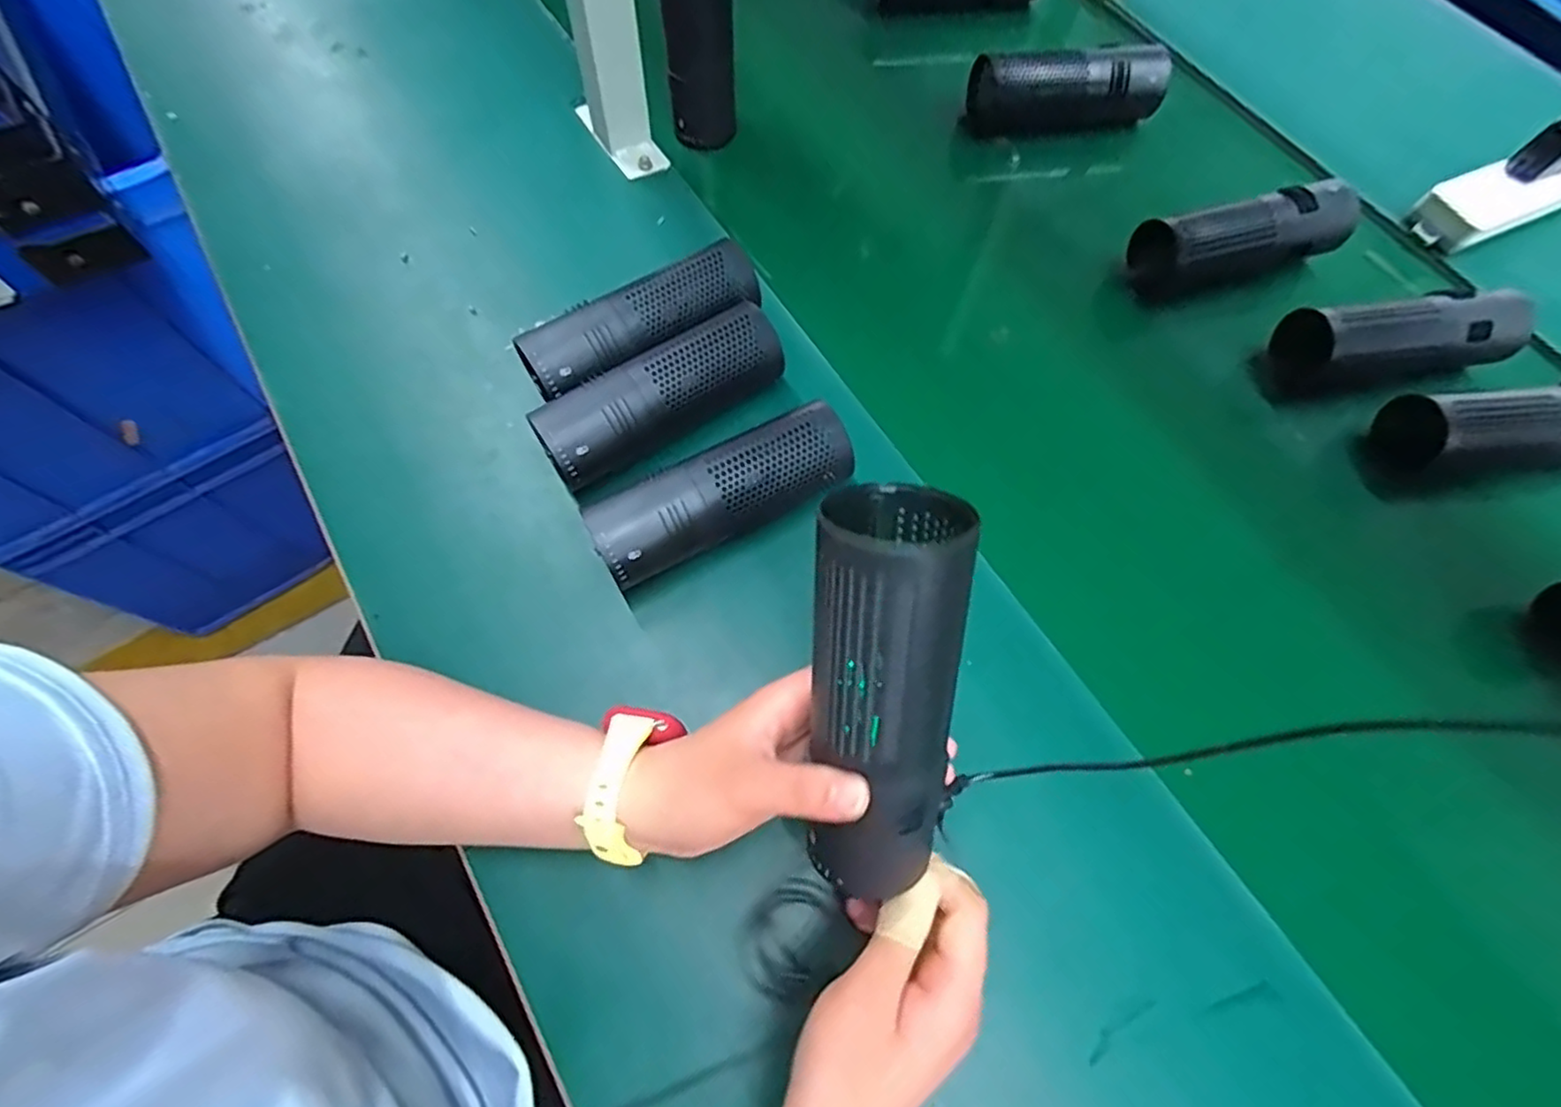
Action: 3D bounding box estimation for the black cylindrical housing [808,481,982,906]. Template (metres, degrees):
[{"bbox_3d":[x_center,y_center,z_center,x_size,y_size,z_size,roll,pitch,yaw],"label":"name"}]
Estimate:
[{"bbox_3d":[0.038,0.060,0.255,0.051,0.164,0.055,-1,22,0],"label":"black cylindrical housing"}]

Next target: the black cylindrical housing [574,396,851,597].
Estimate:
[{"bbox_3d":[-0.032,-0.034,0.405,0.160,0.056,0.044,-27,70,-12],"label":"black cylindrical housing"}]

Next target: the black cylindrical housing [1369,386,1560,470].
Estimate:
[{"bbox_3d":[0.520,-0.086,0.482,0.169,0.061,0.054,-3,67,-3],"label":"black cylindrical housing"}]

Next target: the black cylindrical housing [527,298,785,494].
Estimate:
[{"bbox_3d":[-0.074,-0.099,0.432,0.161,0.054,0.043,-34,71,-14],"label":"black cylindrical housing"}]

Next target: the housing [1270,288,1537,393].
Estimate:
[{"bbox_3d":[0.461,-0.155,0.509,0.169,0.061,0.055,-8,67,-5],"label":"housing"}]

